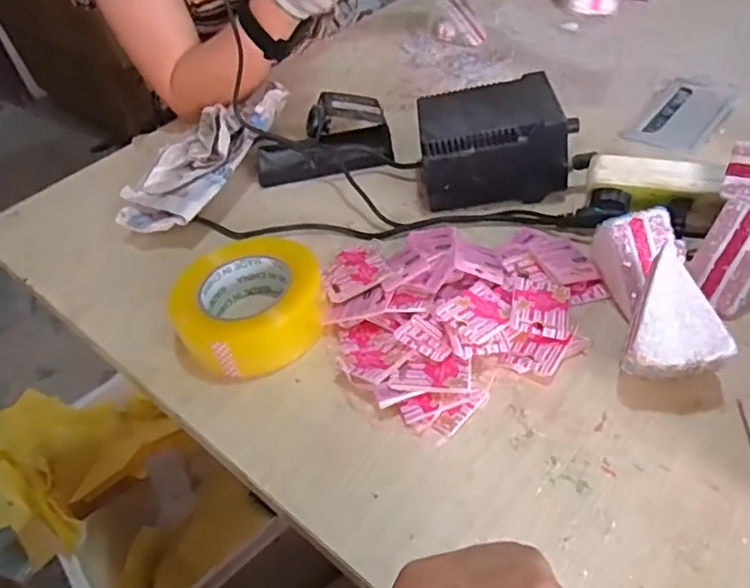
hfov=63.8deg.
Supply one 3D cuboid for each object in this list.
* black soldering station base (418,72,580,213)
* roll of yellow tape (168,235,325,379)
[{"bbox_3d":[0.119,-0.160,0.630,0.145,0.085,0.112,-6,43,6],"label":"black soldering station base"},{"bbox_3d":[-0.110,0.006,0.517,0.126,0.045,0.116,-6,43,5],"label":"roll of yellow tape"}]

